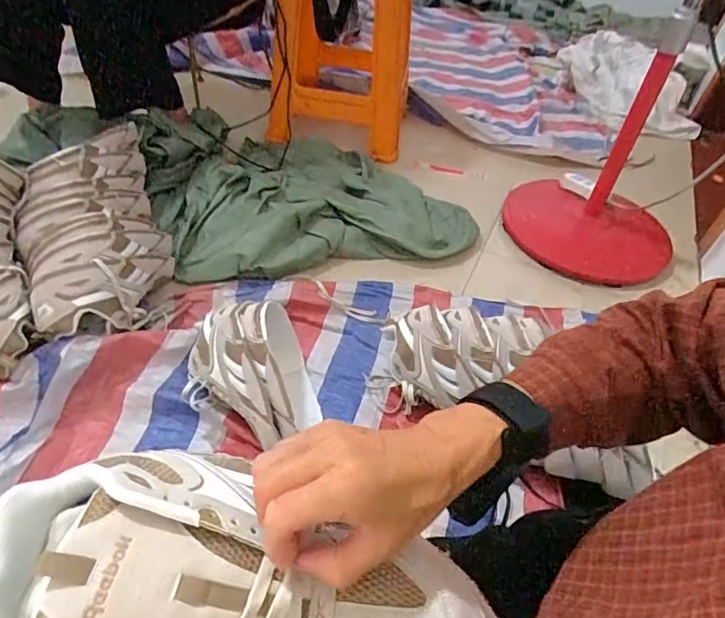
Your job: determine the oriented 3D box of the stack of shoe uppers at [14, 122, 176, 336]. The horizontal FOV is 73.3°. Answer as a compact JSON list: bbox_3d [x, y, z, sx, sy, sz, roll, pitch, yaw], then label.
[{"bbox_3d":[-0.483,-0.154,0.877,0.233,0.129,0.456,-17,51,-22],"label":"stack of shoe uppers"}]

